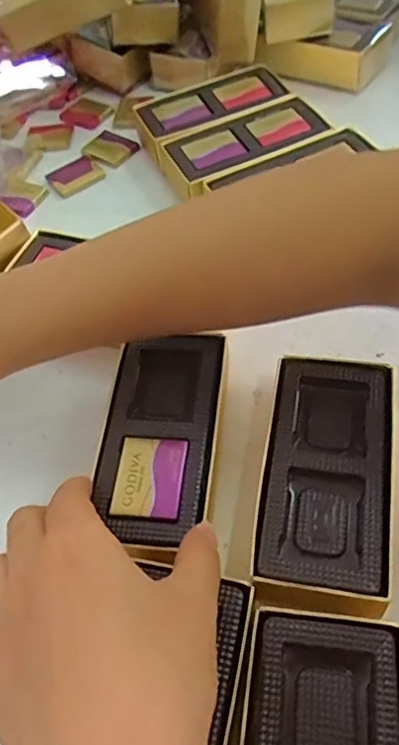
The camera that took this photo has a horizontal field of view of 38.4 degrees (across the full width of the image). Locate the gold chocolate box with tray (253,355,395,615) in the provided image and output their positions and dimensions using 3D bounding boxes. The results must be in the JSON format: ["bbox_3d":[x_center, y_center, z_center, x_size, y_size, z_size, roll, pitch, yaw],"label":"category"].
[{"bbox_3d":[0.058,0.049,0.266,0.056,0.030,0.118,5,55,12],"label":"gold chocolate box with tray"}]

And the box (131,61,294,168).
[{"bbox_3d":[0.009,-0.198,0.451,0.116,0.034,0.064,-24,54,-9],"label":"box"}]

